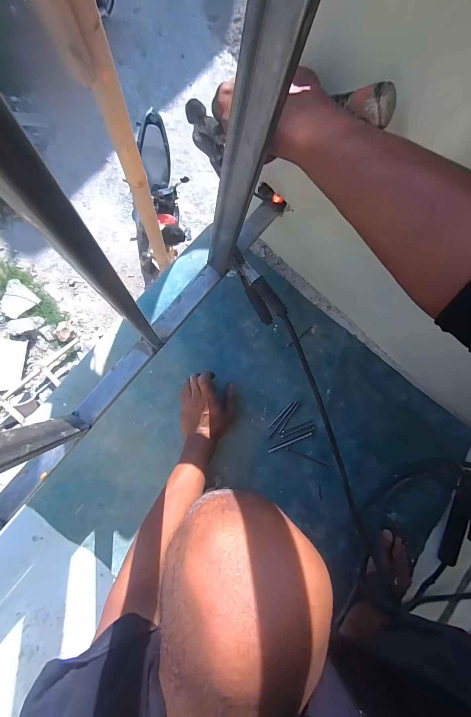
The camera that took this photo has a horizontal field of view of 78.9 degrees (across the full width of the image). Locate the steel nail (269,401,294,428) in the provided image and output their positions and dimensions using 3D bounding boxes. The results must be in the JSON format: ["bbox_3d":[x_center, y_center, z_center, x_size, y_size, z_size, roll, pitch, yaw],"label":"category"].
[{"bbox_3d":[0.094,0.115,0.583,0.006,0.004,0.072,45,81,-3],"label":"steel nail"}]

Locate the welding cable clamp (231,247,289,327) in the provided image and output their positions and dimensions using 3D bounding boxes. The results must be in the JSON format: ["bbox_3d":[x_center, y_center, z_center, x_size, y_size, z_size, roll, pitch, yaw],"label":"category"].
[{"bbox_3d":[0.034,-0.116,0.474,0.026,0.055,0.123,-34,92,-11],"label":"welding cable clamp"}]

